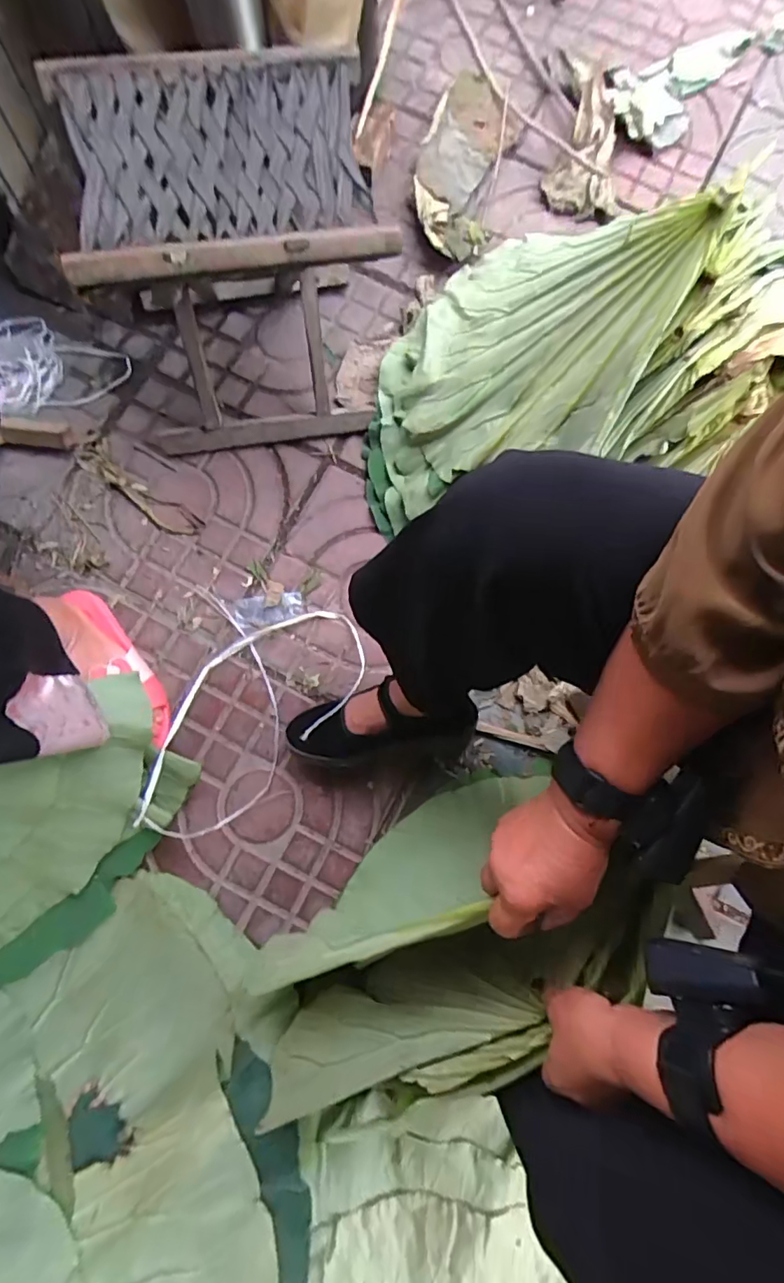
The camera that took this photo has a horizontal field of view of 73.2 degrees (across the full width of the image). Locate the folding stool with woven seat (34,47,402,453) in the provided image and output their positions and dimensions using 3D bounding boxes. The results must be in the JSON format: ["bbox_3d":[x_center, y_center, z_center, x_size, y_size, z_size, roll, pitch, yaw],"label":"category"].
[{"bbox_3d":[-0.178,-0.447,0.658,0.305,0.304,0.251,-7,80,-2],"label":"folding stool with woven seat"}]

